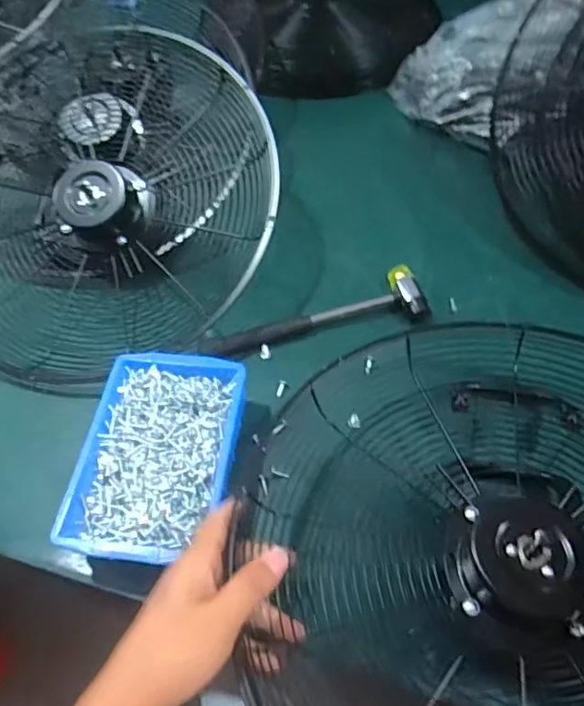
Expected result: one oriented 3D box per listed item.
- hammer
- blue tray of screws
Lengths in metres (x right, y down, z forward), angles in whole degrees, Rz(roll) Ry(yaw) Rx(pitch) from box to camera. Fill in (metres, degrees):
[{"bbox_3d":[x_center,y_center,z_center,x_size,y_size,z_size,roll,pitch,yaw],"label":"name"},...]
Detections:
[{"bbox_3d":[0.024,-0.046,0.645,0.269,0.022,0.074,-11,56,-5],"label":"hammer"},{"bbox_3d":[-0.124,0.099,0.527,0.134,0.056,0.202,4,56,6],"label":"blue tray of screws"}]

